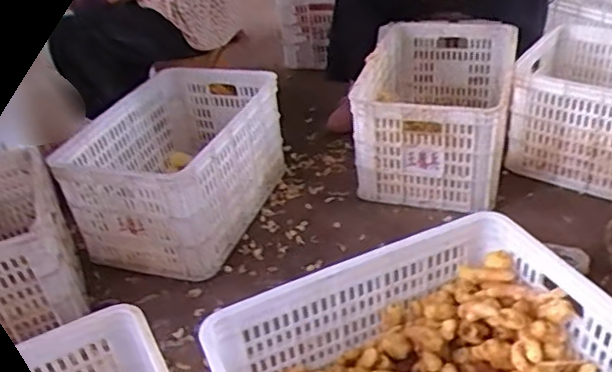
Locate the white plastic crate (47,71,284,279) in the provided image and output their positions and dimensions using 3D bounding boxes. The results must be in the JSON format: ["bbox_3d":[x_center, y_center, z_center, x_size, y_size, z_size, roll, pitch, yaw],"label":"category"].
[{"bbox_3d":[-0.293,-0.063,1.433,0.345,0.264,0.520,6,38,19],"label":"white plastic crate"}]

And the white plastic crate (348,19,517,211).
[{"bbox_3d":[0.350,-0.223,1.581,0.348,0.253,0.560,5,37,17],"label":"white plastic crate"}]

